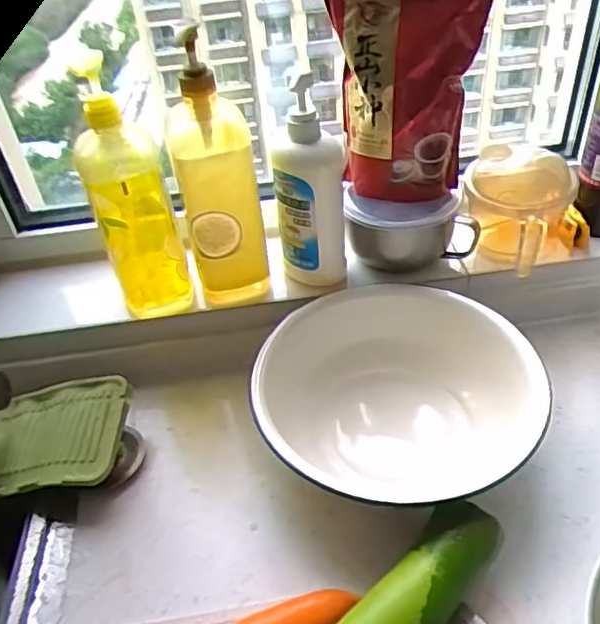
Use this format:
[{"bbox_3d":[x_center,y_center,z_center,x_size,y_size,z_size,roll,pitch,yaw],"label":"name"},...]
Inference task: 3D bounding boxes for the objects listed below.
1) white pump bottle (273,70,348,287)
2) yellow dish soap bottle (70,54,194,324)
[{"bbox_3d":[0.011,-0.130,0.666,0.076,0.241,0.052,1,41,8],"label":"white pump bottle"},{"bbox_3d":[-0.187,-0.128,0.665,0.075,0.290,0.094,-14,42,-9],"label":"yellow dish soap bottle"}]

